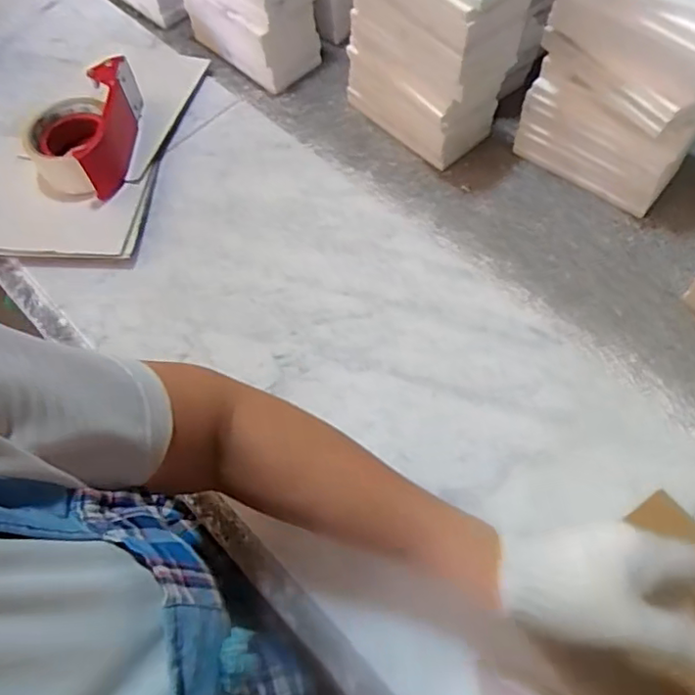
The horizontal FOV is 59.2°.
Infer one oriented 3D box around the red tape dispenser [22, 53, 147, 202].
[{"bbox_3d":[-0.276,-0.221,0.640,0.097,0.074,0.143,-1,63,3],"label":"red tape dispenser"}]

